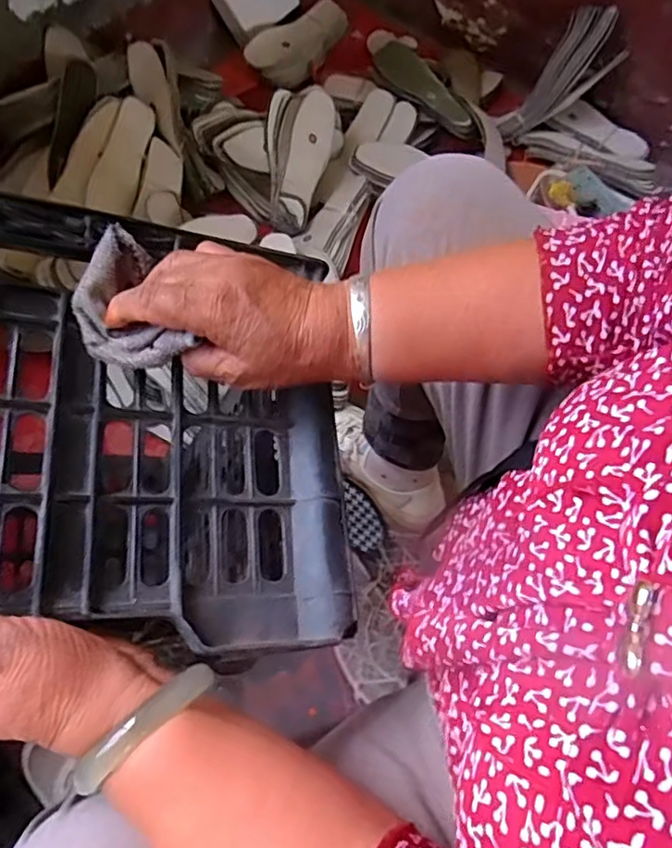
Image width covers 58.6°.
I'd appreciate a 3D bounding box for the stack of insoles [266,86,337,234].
[{"bbox_3d":[-0.068,-0.433,0.969,0.105,0.064,0.245,11,68,2],"label":"stack of insoles"}]

